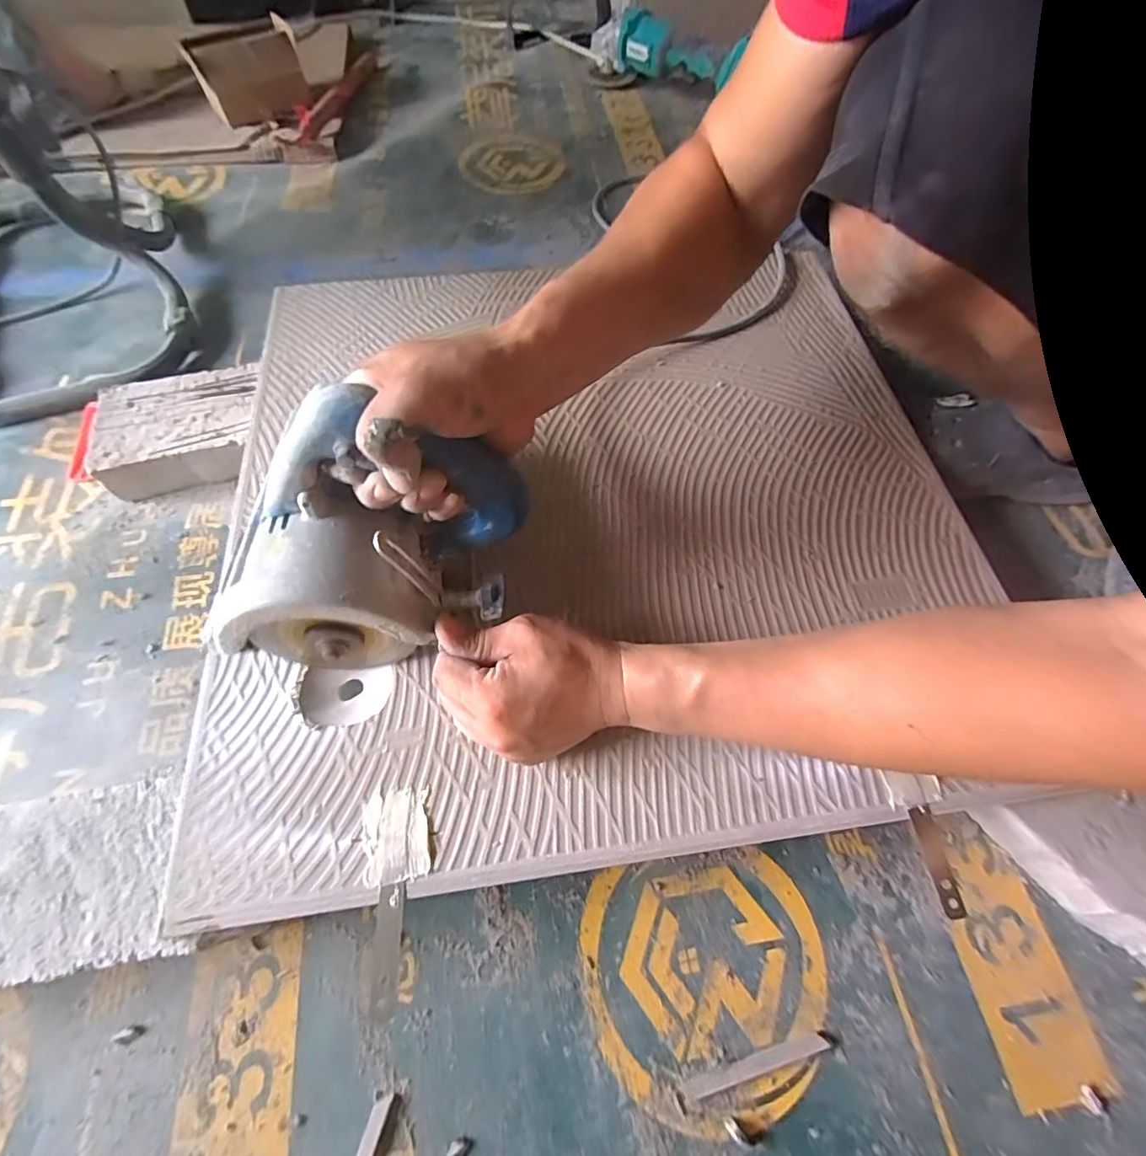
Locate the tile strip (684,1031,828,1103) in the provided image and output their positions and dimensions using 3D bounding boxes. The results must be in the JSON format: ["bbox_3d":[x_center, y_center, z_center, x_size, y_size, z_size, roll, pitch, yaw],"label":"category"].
[{"bbox_3d":[0.111,0.298,0.318,0.093,0.004,0.010,-13,65,-9],"label":"tile strip"}]

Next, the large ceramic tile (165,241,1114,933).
[{"bbox_3d":[0.017,-0.085,0.447,0.581,0.013,0.572,-7,64,-6],"label":"large ceramic tile"}]

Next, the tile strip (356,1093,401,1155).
[{"bbox_3d":[-0.116,0.327,0.297,0.013,0.004,0.053,17,64,6],"label":"tile strip"}]

